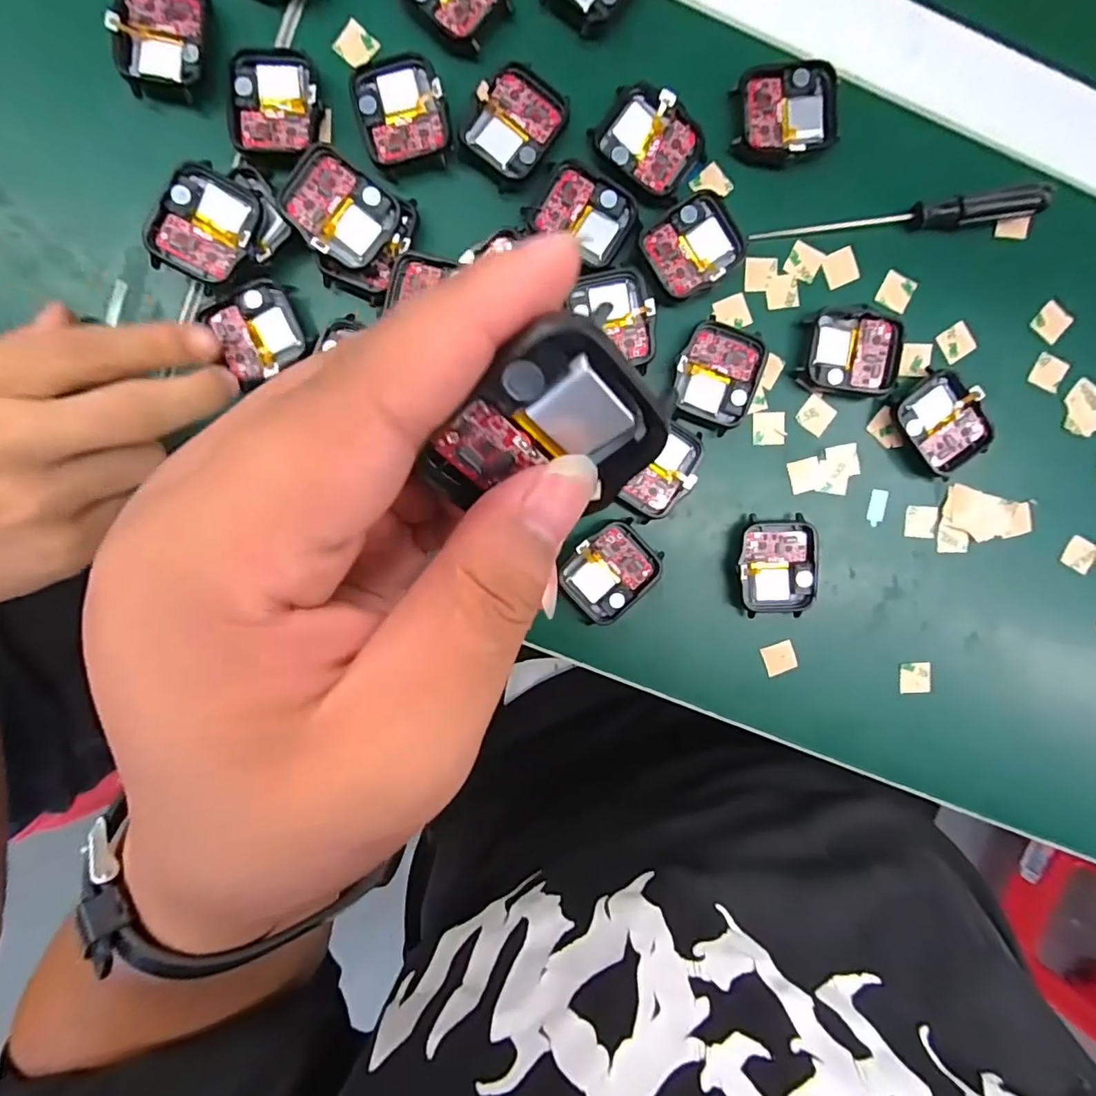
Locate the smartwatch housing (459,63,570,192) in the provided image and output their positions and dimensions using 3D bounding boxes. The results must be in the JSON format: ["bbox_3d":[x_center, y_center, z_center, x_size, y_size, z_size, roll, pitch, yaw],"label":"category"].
[{"bbox_3d":[-0.015,-0.186,0.235,0.035,0.006,0.046,33,93,-4],"label":"smartwatch housing"}]

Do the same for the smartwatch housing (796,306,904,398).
[{"bbox_3d":[0.141,-0.091,0.252,0.045,0.010,0.037,4,94,-2],"label":"smartwatch housing"}]

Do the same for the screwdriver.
[{"bbox_3d":[0.161,-0.150,0.244,0.128,0.018,0.012,-6,95,-1],"label":"screwdriver"}]

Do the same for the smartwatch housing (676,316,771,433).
[{"bbox_3d":[0.078,-0.080,0.251,0.038,0.010,0.047,18,94,-3],"label":"smartwatch housing"}]

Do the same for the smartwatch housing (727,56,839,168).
[{"bbox_3d":[0.106,-0.193,0.240,0.046,0.006,0.041,-3,95,-2],"label":"smartwatch housing"}]

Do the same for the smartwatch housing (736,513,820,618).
[{"bbox_3d":[0.111,0.009,0.259,0.037,0.010,0.047,-7,95,-1],"label":"smartwatch housing"}]

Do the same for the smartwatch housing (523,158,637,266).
[{"bbox_3d":[0.015,-0.150,0.241,0.044,0.005,0.035,30,93,-4],"label":"smartwatch housing"}]

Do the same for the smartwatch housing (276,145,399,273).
[{"bbox_3d":[-0.087,-0.143,0.231,0.045,0.013,0.040,31,92,-19],"label":"smartwatch housing"}]

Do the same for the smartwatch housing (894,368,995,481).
[{"bbox_3d":[0.185,-0.059,0.255,0.036,0.012,0.045,-36,95,1],"label":"smartwatch housing"}]

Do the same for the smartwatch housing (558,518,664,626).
[{"bbox_3d":[0.029,0.012,0.261,0.036,0.016,0.046,44,92,-5],"label":"smartwatch housing"}]

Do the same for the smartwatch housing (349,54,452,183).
[{"bbox_3d":[-0.064,-0.190,0.236,0.037,0.007,0.045,-17,95,0],"label":"smartwatch housing"}]

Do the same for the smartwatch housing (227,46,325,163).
[{"bbox_3d":[-0.117,-0.192,0.232,0.038,0.006,0.044,1,95,-2],"label":"smartwatch housing"}]

